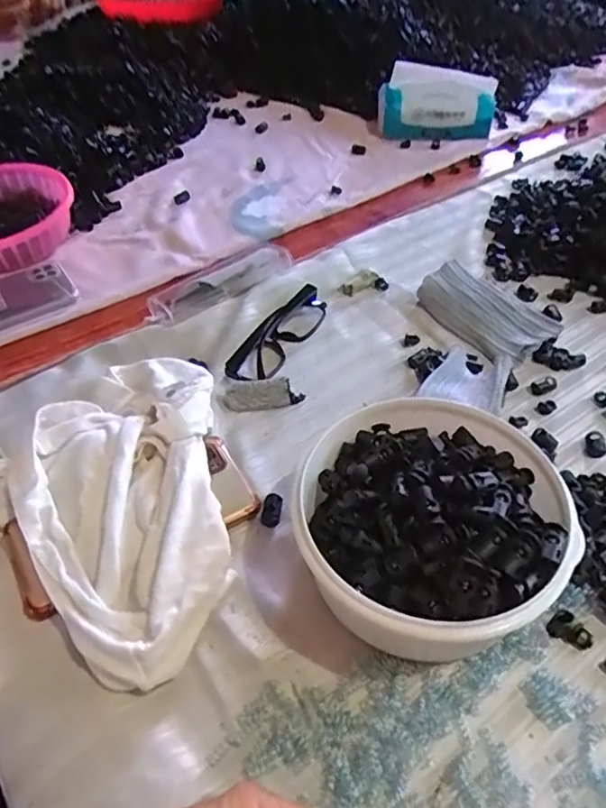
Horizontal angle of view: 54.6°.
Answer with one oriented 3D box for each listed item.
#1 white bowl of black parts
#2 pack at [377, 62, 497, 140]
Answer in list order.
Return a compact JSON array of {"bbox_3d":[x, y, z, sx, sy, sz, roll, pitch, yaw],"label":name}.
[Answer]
[{"bbox_3d":[0.077,0.077,0.370,0.153,0.082,0.154,-2,45,2],"label":"white bowl of black parts"},{"bbox_3d":[0.183,-0.418,0.836,0.167,0.086,0.052,15,48,18],"label":"pack"}]

